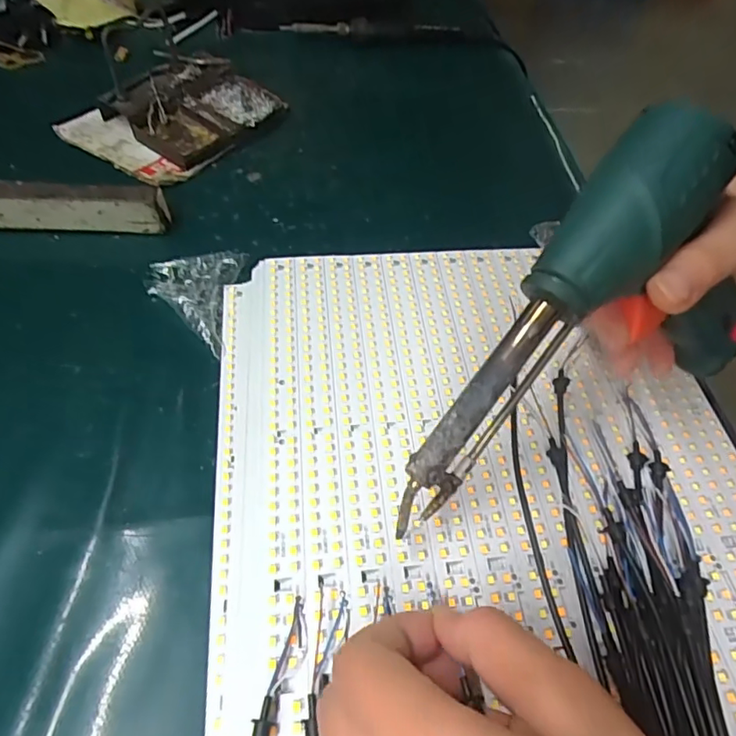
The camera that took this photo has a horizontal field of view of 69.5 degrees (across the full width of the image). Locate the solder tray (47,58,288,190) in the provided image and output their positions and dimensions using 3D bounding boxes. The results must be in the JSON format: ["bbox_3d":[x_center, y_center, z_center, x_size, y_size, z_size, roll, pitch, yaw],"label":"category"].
[{"bbox_3d":[-0.159,-0.214,0.442,0.123,0.042,0.155,35,57,21],"label":"solder tray"}]

